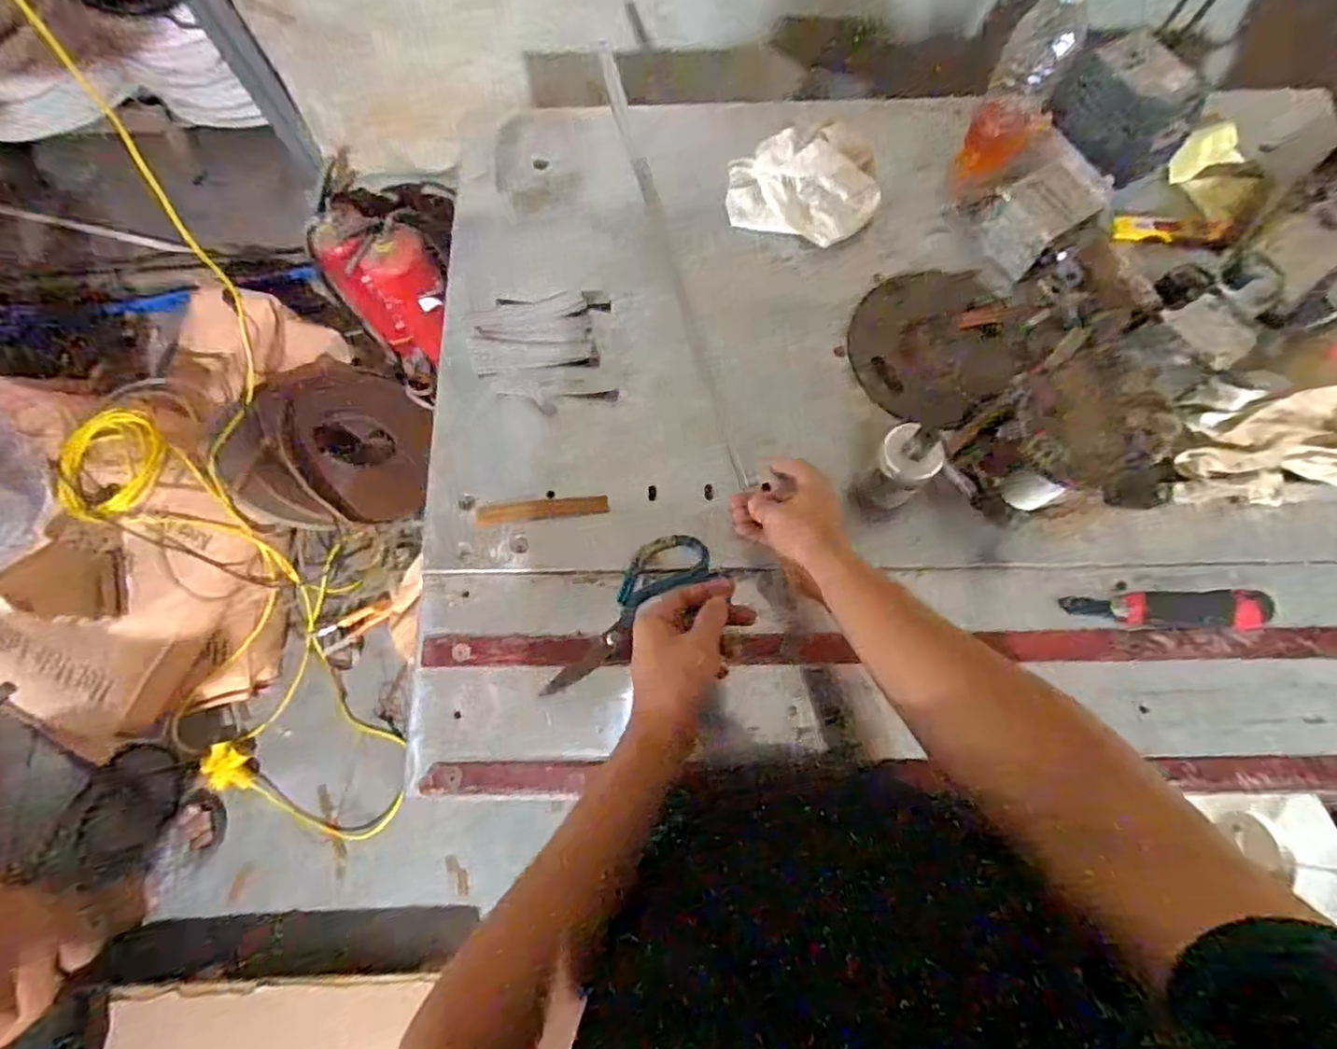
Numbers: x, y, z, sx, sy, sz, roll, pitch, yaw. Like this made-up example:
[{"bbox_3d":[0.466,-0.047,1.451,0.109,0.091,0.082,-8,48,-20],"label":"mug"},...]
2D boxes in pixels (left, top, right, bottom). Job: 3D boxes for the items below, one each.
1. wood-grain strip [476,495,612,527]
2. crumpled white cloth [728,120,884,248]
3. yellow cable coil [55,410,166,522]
[{"bbox_3d":[-0.133,-0.016,0.707,0.136,0.004,0.021,-6,76,-6],"label":"wood-grain strip"},{"bbox_3d":[0.154,-0.385,0.751,0.170,0.076,0.119,0,73,0],"label":"crumpled white cloth"},{"bbox_3d":[-1.151,-0.129,1.362,0.229,0.035,0.228,0,73,0],"label":"yellow cable coil"}]

